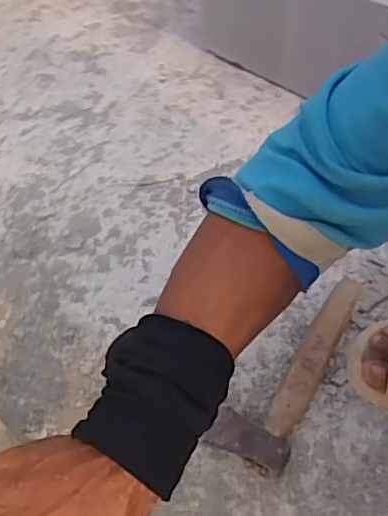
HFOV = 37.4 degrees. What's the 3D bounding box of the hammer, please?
[{"bbox_3d":[0.110,0.114,0.658,0.083,0.027,0.267,22,55,18],"label":"hammer"}]

